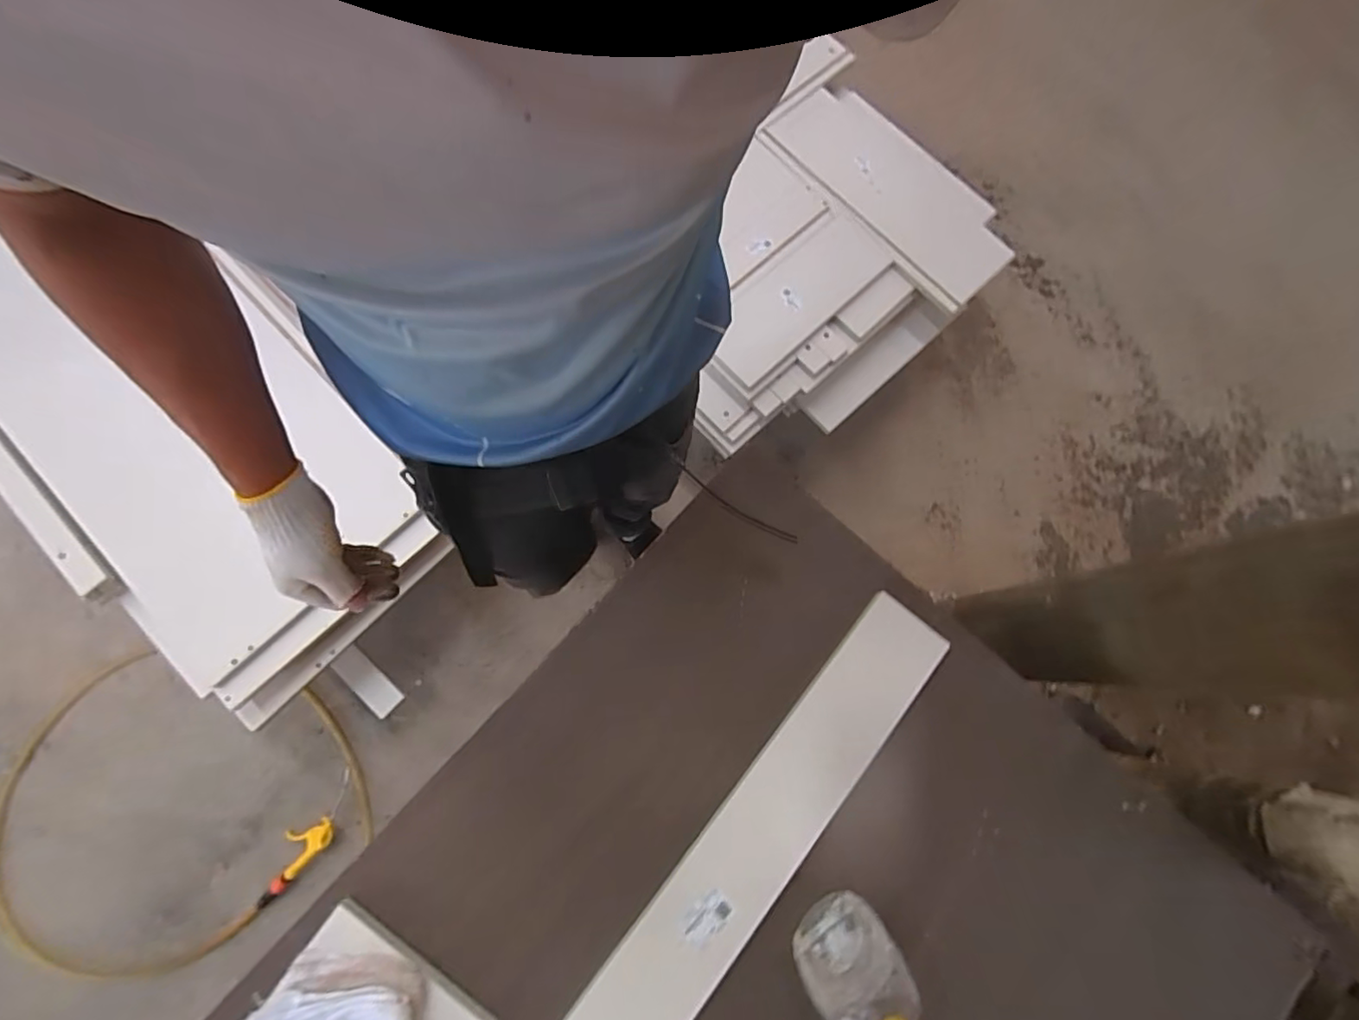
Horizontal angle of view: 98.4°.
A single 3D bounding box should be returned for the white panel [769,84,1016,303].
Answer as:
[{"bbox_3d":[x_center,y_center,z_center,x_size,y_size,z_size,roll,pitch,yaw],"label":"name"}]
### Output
[{"bbox_3d":[0.478,-0.713,1.285,0.247,0.030,0.559,-44,86,-10],"label":"white panel"}]

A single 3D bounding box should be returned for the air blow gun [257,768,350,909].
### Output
[{"bbox_3d":[-0.766,0.675,1.190,0.086,0.053,0.286,41,78,8],"label":"air blow gun"}]

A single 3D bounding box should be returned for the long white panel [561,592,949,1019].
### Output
[{"bbox_3d":[0.070,0.380,0.637,0.105,0.017,0.660,40,79,6],"label":"long white panel"}]

